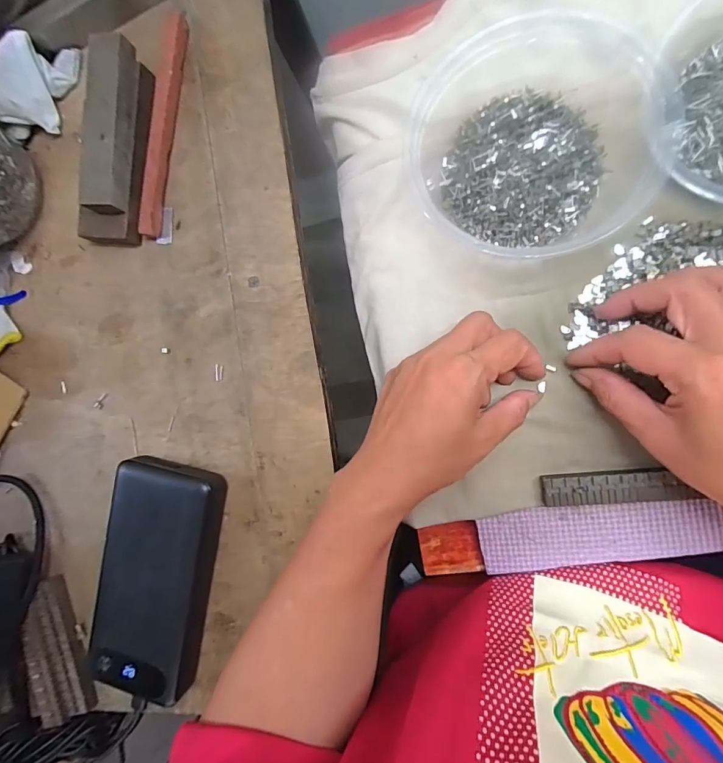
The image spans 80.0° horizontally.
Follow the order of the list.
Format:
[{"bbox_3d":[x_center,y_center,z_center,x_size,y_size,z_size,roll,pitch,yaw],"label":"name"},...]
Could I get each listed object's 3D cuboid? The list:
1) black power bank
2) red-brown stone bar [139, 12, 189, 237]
[{"bbox_3d":[-0.143,0.136,0.298,0.073,0.023,0.158,11,93,12],"label":"black power bank"},{"bbox_3d":[-0.137,-0.174,0.297,0.014,0.013,0.146,9,93,12],"label":"red-brown stone bar"}]

